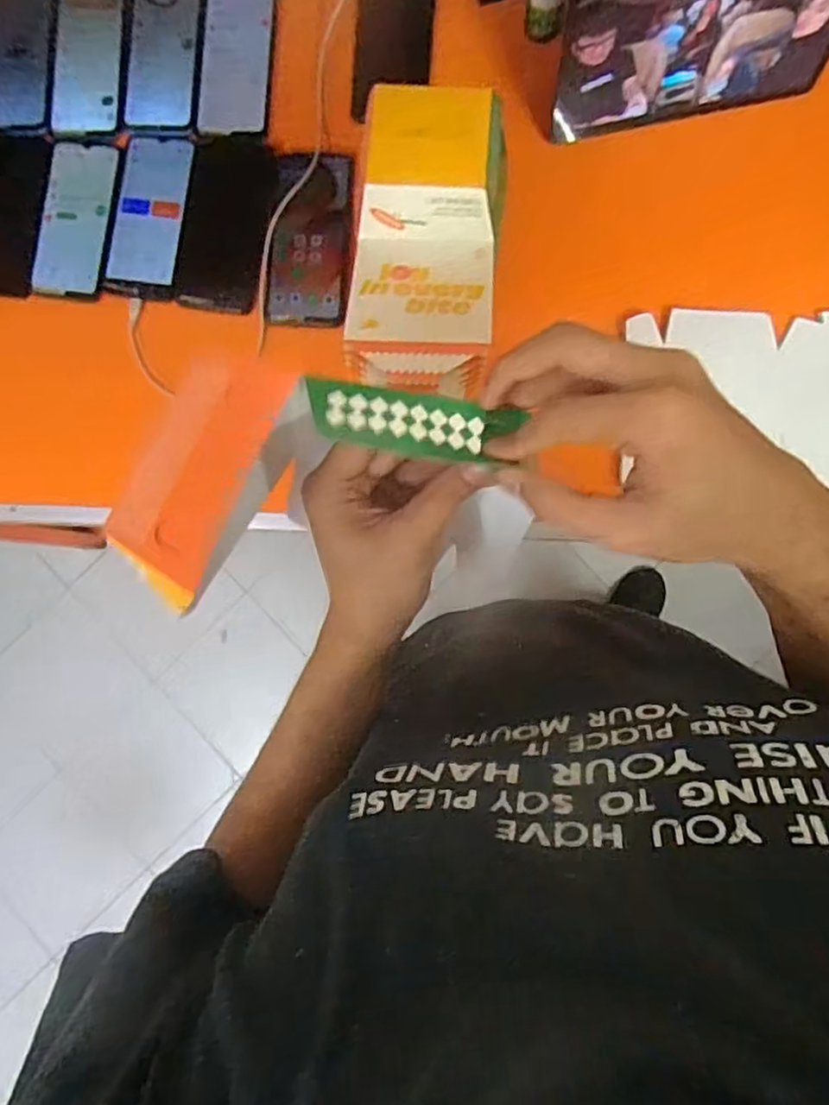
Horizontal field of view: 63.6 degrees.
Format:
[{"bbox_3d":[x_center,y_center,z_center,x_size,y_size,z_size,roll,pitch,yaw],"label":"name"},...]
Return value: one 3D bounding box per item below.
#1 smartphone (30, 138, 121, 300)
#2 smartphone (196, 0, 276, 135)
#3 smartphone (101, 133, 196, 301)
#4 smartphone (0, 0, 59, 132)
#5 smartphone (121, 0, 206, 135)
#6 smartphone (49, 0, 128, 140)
[{"bbox_3d":[-0.346,-0.337,0.675,0.077,0.010,0.158,5,88,4],"label":"smartphone"},{"bbox_3d":[-0.180,-0.502,0.677,0.071,0.008,0.159,3,88,4],"label":"smartphone"},{"bbox_3d":[-0.269,-0.340,0.671,0.073,0.008,0.165,7,88,4],"label":"smartphone"},{"bbox_3d":[-0.409,-0.509,0.688,0.079,0.006,0.145,6,92,6],"label":"smartphone"},{"bbox_3d":[-0.257,-0.504,0.679,0.076,0.004,0.158,3,88,4],"label":"smartphone"},{"bbox_3d":[-0.335,-0.500,0.685,0.074,0.006,0.158,3,88,4],"label":"smartphone"}]

